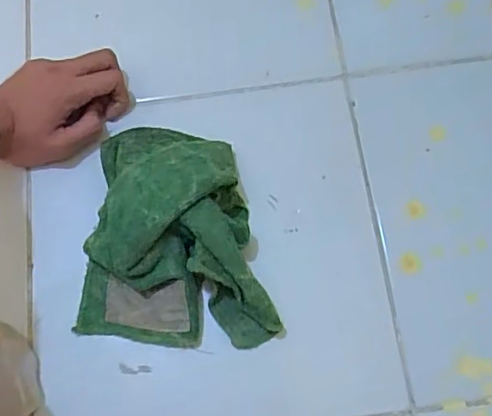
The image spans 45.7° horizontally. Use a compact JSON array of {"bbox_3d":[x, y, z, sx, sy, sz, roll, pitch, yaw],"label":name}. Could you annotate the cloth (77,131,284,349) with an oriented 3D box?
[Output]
[{"bbox_3d":[-0.053,0.018,0.476,0.157,0.058,0.174,4,72,4],"label":"cloth"}]

